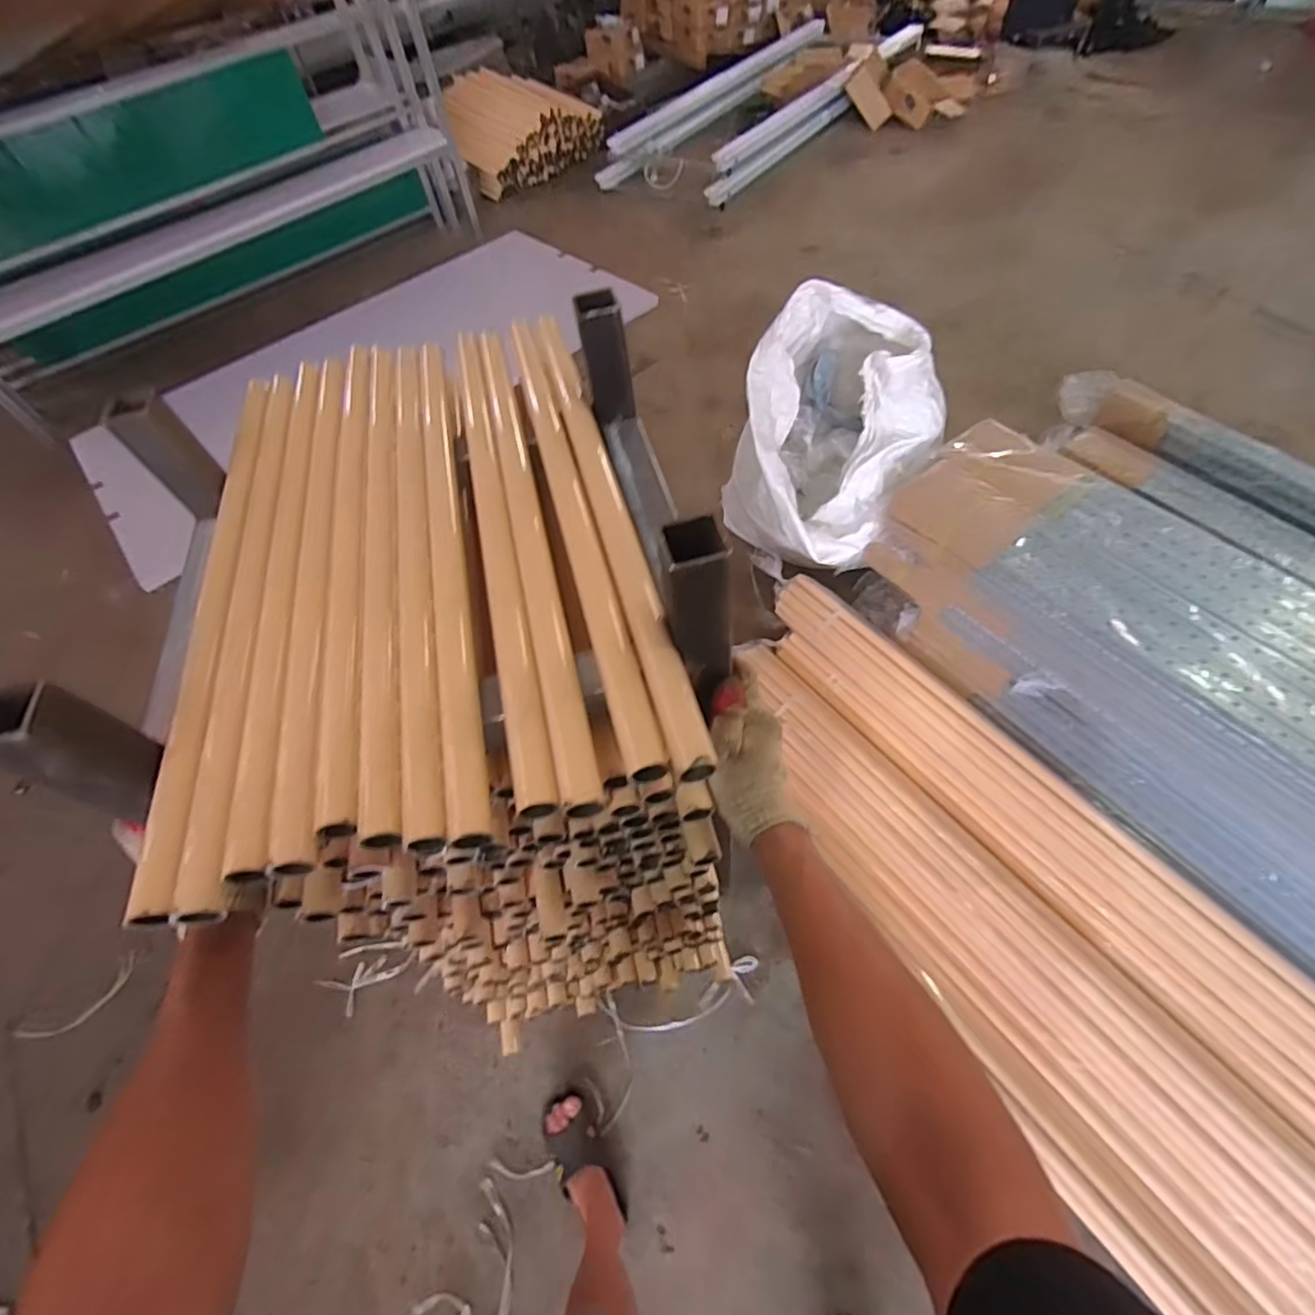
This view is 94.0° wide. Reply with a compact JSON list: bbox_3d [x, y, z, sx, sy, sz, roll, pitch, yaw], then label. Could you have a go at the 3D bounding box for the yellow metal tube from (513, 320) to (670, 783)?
[{"bbox_3d":[-0.076,-0.146,0.543,0.033,0.024,0.562,-14,54,-6],"label":"yellow metal tube"}]

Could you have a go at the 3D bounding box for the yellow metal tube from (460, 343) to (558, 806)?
[{"bbox_3d":[-0.148,-0.126,0.540,0.032,0.026,0.564,-14,54,-6],"label":"yellow metal tube"}]

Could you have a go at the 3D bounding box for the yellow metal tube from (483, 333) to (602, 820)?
[{"bbox_3d":[-0.117,-0.127,0.539,0.029,0.025,0.566,-14,54,-6],"label":"yellow metal tube"}]

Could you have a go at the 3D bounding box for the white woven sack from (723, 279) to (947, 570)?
[{"bbox_3d":[0.415,-0.526,1.498,0.486,0.567,0.456,5,54,7],"label":"white woven sack"}]

